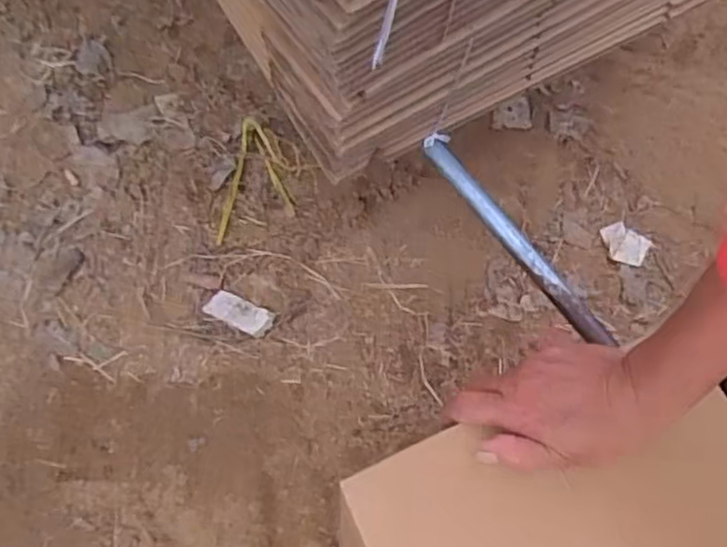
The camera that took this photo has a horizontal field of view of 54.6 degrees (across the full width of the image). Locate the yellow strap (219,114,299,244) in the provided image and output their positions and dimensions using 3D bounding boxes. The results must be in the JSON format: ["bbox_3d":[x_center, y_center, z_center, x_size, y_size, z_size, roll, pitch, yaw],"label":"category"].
[{"bbox_3d":[-0.149,-0.136,1.046,0.099,0.034,0.202,9,67,1],"label":"yellow strap"}]

